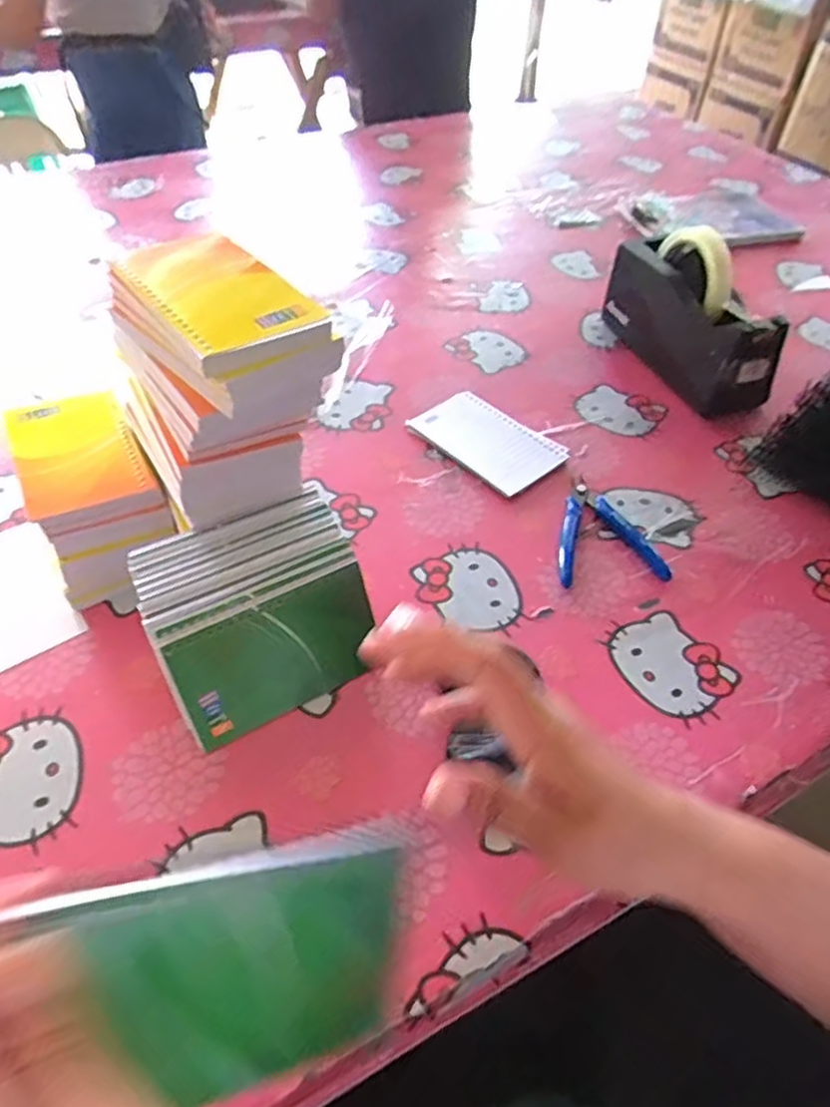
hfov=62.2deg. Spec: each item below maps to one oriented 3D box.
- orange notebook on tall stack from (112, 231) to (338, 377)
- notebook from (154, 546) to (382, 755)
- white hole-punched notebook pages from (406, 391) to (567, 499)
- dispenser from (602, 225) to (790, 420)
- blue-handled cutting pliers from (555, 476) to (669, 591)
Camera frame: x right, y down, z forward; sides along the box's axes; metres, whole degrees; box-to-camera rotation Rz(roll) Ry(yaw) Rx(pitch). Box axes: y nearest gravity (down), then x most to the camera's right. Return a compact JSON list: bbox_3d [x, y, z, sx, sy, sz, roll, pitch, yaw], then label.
[{"bbox_3d":[-0.119,-0.153,0.402,0.082,0.016,0.131,-35,63,-27],"label":"orange notebook on tall stack"},{"bbox_3d":[-0.087,0.061,0.440,0.129,0.086,0.011,-24,25,-21],"label":"notebook"},{"bbox_3d":[0.068,-0.104,0.630,0.084,0.011,0.129,-32,56,-28],"label":"white hole-punched notebook pages"},{"bbox_3d":[0.279,-0.242,0.697,0.071,0.126,0.212,-14,50,-15],"label":"dispenser"},{"bbox_3d":[0.149,-0.022,0.561,0.084,0.014,0.108,-3,48,-5],"label":"blue-handled cutting pliers"}]

